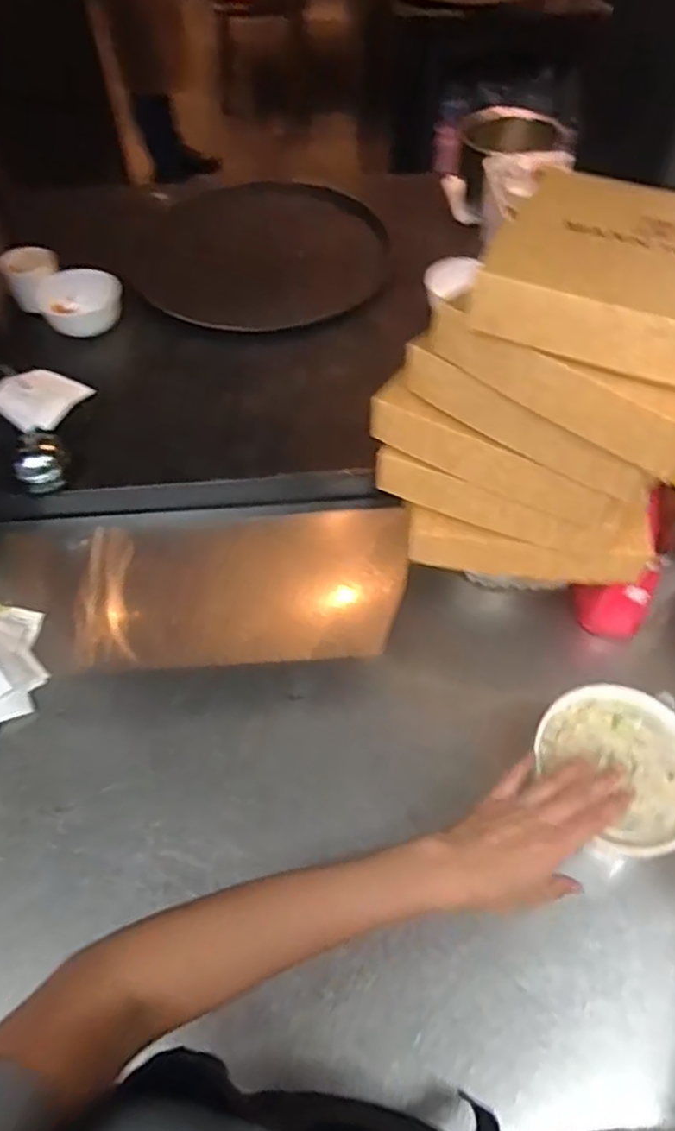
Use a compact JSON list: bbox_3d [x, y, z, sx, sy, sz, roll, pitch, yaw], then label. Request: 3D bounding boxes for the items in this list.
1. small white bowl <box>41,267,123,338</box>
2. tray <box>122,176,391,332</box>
[{"bbox_3d":[-0.353,-0.367,0.954,0.106,0.052,0.100,-30,59,-19],"label":"small white bowl"},{"bbox_3d":[-0.121,-0.487,1.044,0.380,0.025,0.372,-10,57,-13],"label":"tray"}]

